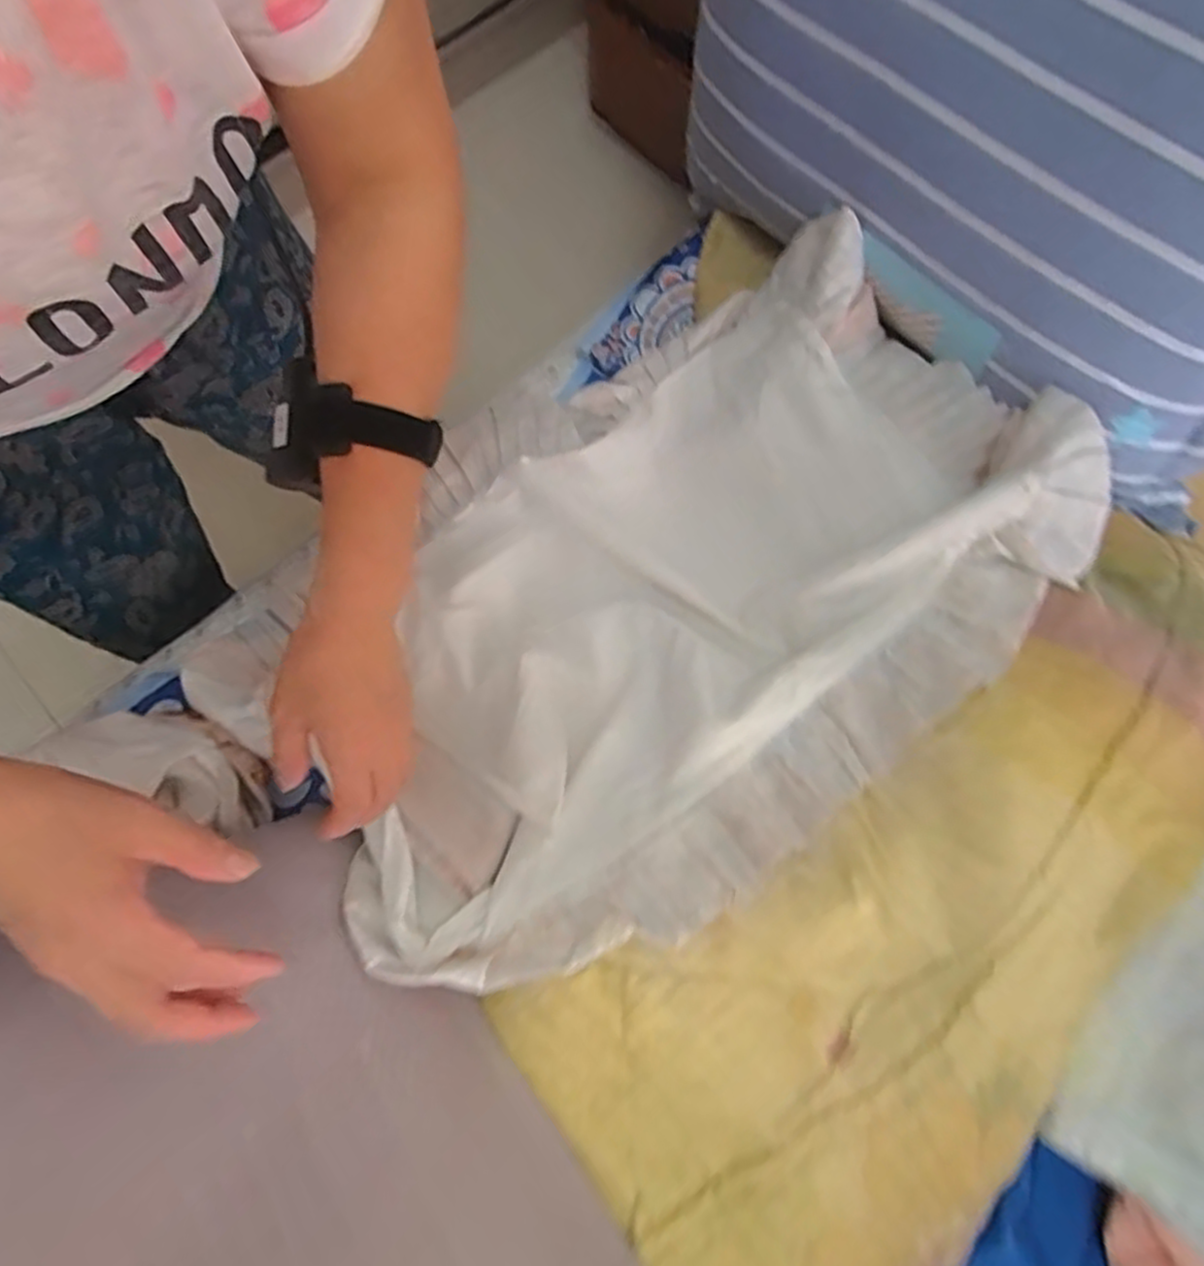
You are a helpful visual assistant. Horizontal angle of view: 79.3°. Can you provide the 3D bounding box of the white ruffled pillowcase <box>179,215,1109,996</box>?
[{"bbox_3d":[0.053,-0.039,0.625,0.658,0.155,0.452,-39,78,-10],"label":"white ruffled pillowcase"}]

